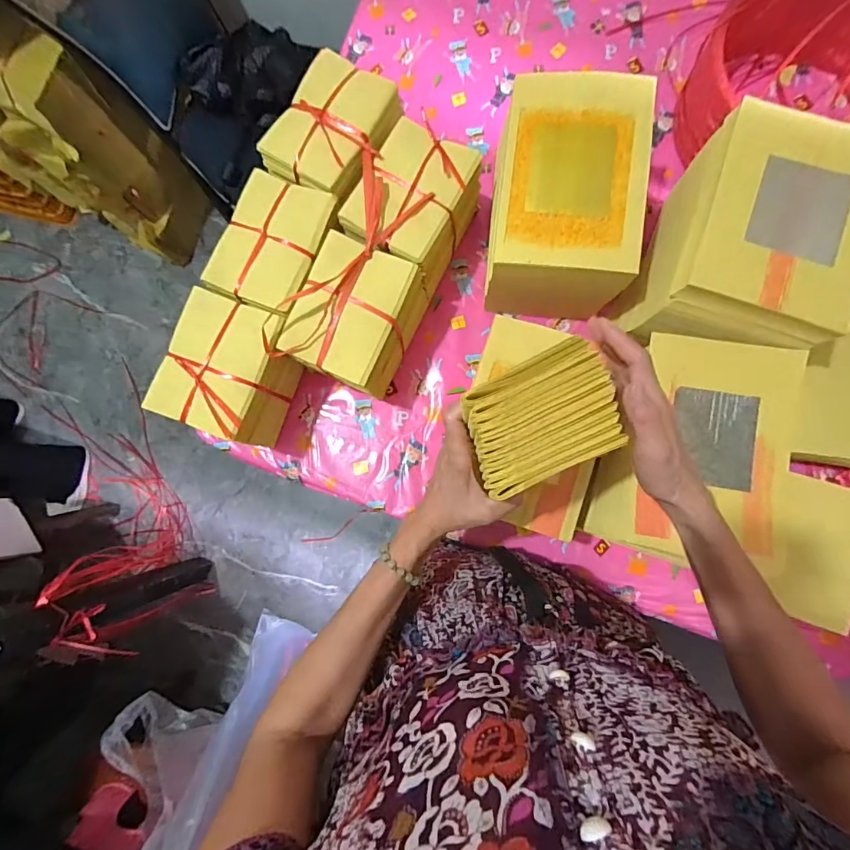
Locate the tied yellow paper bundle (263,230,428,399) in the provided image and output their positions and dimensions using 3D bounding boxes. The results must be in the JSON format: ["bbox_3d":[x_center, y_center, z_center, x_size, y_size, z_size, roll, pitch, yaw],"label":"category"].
[{"bbox_3d":[-0.094,-0.136,0.617,0.139,0.152,0.167,19,86,7],"label":"tied yellow paper bundle"}]

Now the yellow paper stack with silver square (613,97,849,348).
[{"bbox_3d":[0.378,-0.211,0.528,0.180,0.114,0.246,19,86,7],"label":"yellow paper stack with silver square"}]

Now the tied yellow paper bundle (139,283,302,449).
[{"bbox_3d":[-0.247,-0.068,0.608,0.126,0.137,0.161,21,86,7],"label":"tied yellow paper bundle"}]

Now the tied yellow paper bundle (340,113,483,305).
[{"bbox_3d":[-0.010,-0.290,0.633,0.130,0.140,0.167,29,87,7],"label":"tied yellow paper bundle"}]

